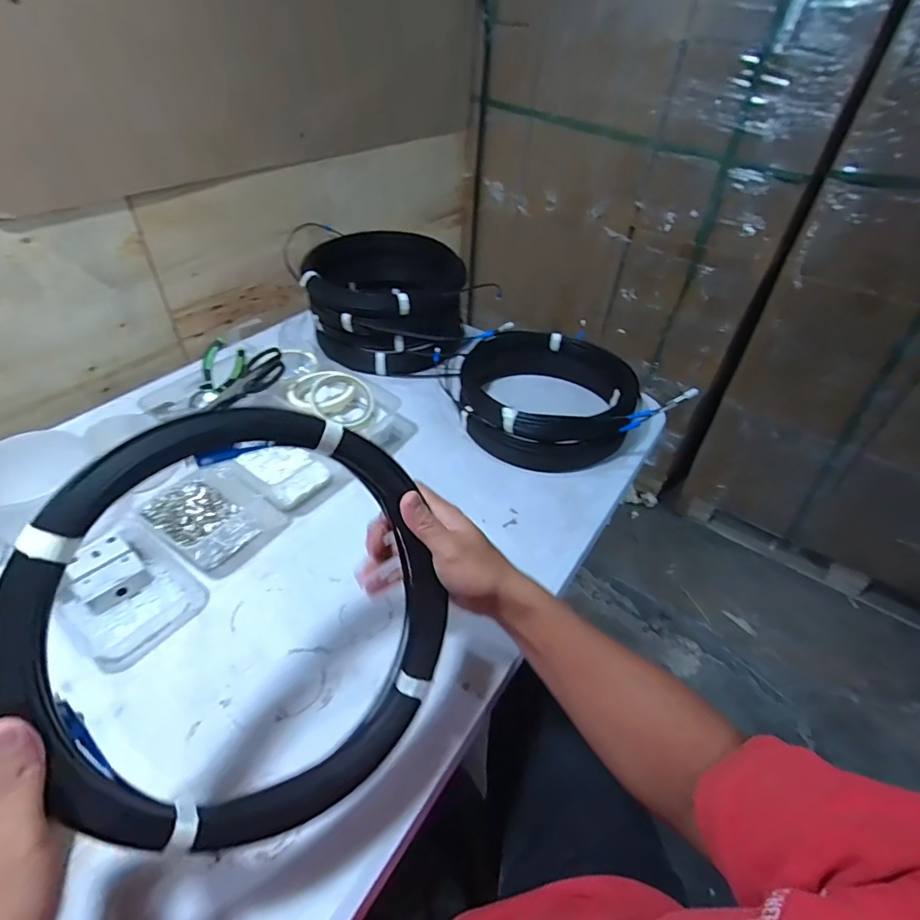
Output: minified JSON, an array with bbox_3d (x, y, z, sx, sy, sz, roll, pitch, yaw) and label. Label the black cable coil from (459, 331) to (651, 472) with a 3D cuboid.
[{"bbox_3d":[0.142,-0.109,0.805,0.272,0.091,0.267,2,42,-2],"label":"black cable coil"}]

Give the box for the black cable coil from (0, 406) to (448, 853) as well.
[{"bbox_3d":[-0.130,0.106,0.334,0.261,0.281,0.027,-34,15,-34],"label":"black cable coil"}]

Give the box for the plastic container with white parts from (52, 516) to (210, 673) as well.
[{"bbox_3d":[-0.380,0.145,0.549,0.161,0.039,0.118,27,47,23],"label":"plastic container with white parts"}]

